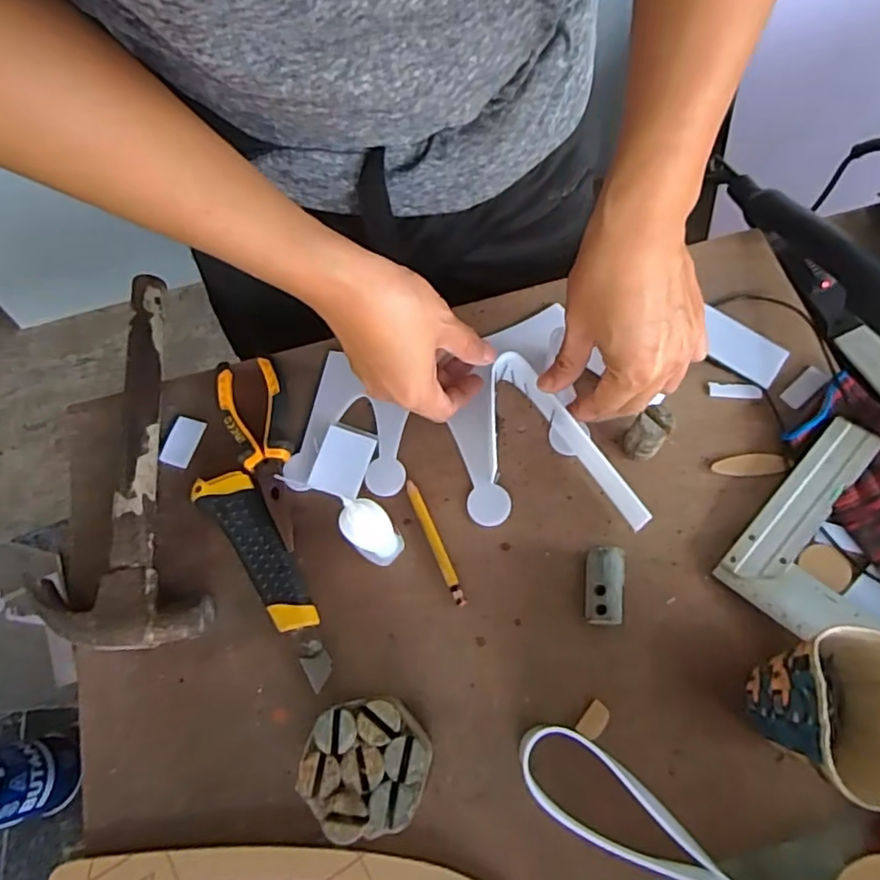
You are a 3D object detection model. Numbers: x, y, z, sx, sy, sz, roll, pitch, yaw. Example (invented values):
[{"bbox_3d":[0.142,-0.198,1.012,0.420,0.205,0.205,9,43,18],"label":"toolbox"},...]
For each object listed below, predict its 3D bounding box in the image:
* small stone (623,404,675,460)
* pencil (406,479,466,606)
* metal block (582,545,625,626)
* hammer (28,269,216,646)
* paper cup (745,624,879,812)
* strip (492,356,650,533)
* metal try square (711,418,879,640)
[{"bbox_3d":[0.148,-0.003,0.435,0.024,0.055,0.024,-1,67,2],"label":"small stone"},{"bbox_3d":[-0.004,0.073,0.437,0.008,0.008,0.096,-22,68,-7],"label":"pencil"},{"bbox_3d":[0.111,0.100,0.413,0.024,0.024,0.051,4,67,4],"label":"metal block"},{"bbox_3d":[-0.250,0.014,0.451,0.117,0.034,0.286,-16,67,-5],"label":"hammer"},{"bbox_3d":[0.224,0.157,0.346,0.067,0.093,0.082,10,67,6],"label":"paper cup"},{"bbox_3d":[0.077,0.013,0.434,0.066,0.049,0.152,-39,76,-12],"label":"strip"},{"bbox_3d":[0.328,0.112,0.373,0.257,0.014,0.147,39,84,26],"label":"metal try square"}]

